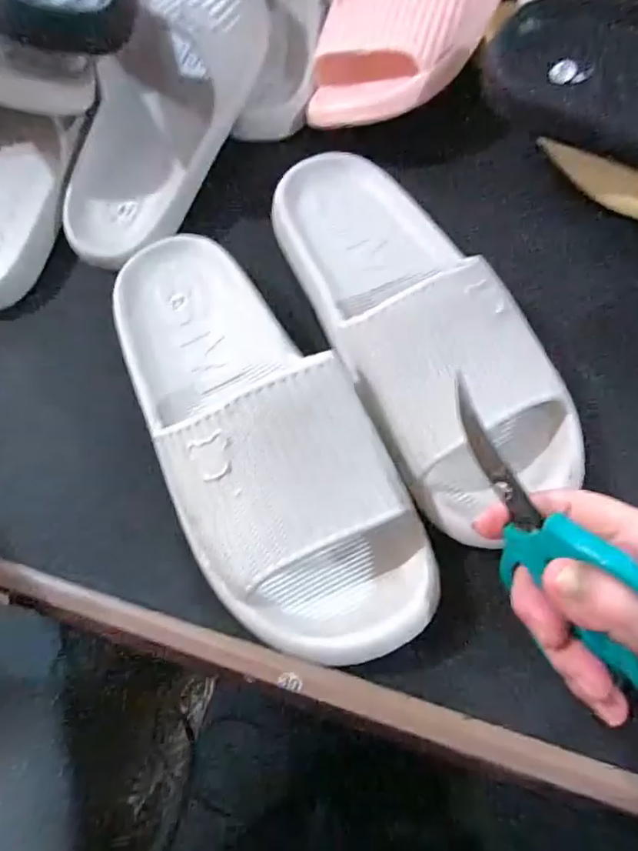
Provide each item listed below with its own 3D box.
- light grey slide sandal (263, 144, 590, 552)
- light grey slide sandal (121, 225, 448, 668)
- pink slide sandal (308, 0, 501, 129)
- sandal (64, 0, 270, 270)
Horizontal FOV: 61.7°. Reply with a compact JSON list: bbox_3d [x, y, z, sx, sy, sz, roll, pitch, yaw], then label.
[{"bbox_3d":[0.051,-0.075,0.313,0.104,0.063,0.267,-18,68,-4],"label":"light grey slide sandal"},{"bbox_3d":[-0.039,-0.007,0.294,0.107,0.075,0.273,-27,69,-7],"label":"light grey slide sandal"},{"bbox_3d":[0.080,-0.331,0.408,0.115,0.059,0.254,22,71,11],"label":"pink slide sandal"},{"bbox_3d":[-0.111,-0.229,0.380,0.101,0.065,0.246,21,87,11],"label":"sandal"}]

